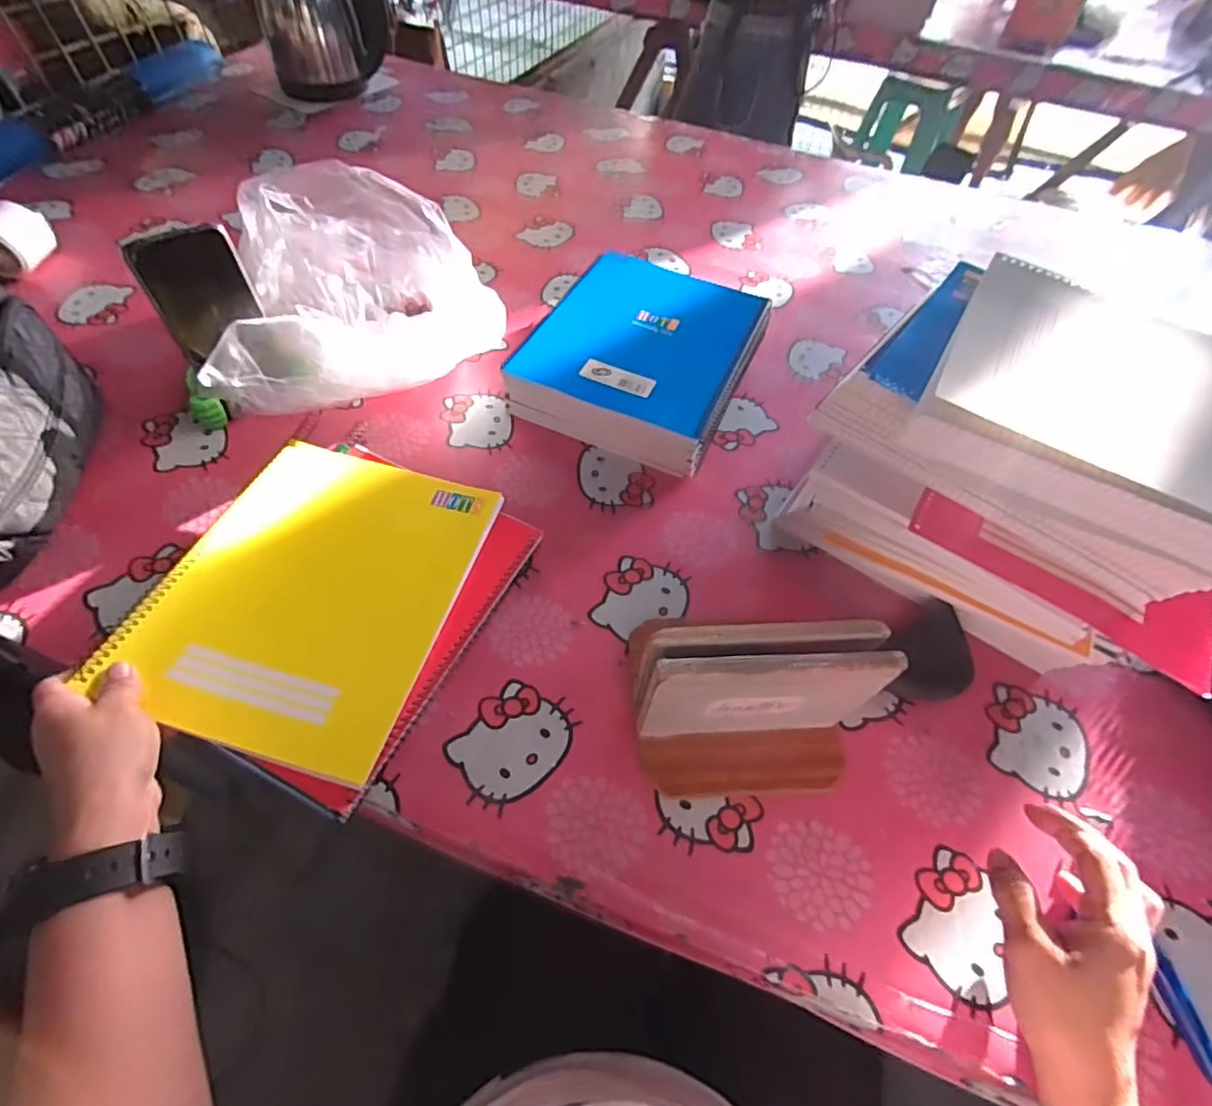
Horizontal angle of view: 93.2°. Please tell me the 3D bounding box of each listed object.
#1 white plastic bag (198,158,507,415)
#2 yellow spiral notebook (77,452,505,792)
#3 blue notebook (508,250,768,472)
[{"bbox_3d":[-0.256,-0.288,0.609,0.263,0.104,0.283,-10,57,-11],"label":"white plastic bag"},{"bbox_3d":[-0.214,0.024,0.438,0.200,0.015,0.245,18,56,1],"label":"yellow spiral notebook"},{"bbox_3d":[0.041,-0.218,0.610,0.208,0.057,0.252,22,57,10],"label":"blue notebook"}]

